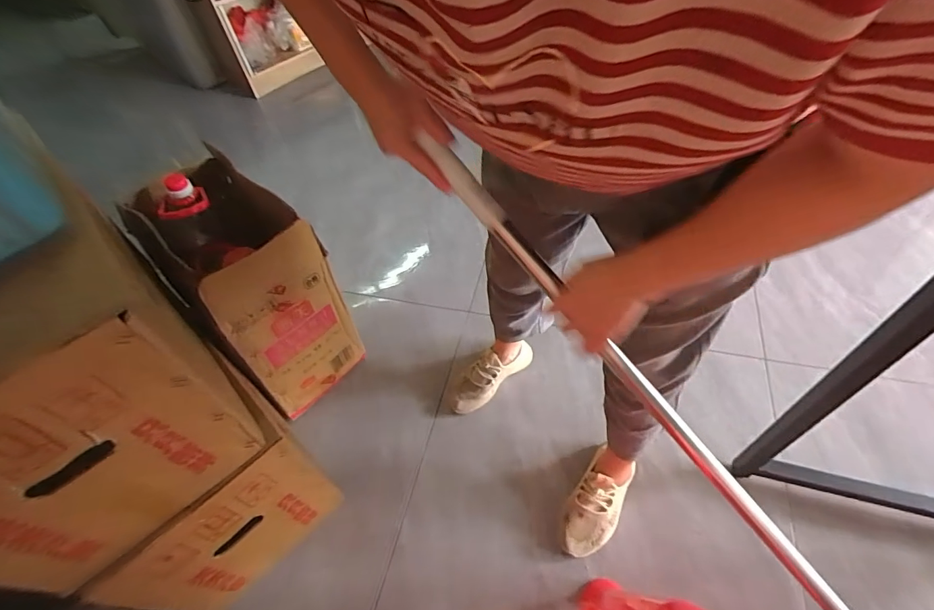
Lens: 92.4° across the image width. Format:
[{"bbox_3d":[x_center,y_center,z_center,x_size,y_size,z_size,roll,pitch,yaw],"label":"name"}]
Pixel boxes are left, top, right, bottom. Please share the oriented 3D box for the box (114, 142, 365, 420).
[{"bbox_3d":[-0.505,-0.038,1.075,0.275,0.487,0.422,-39,58,-22],"label":"box"}]

